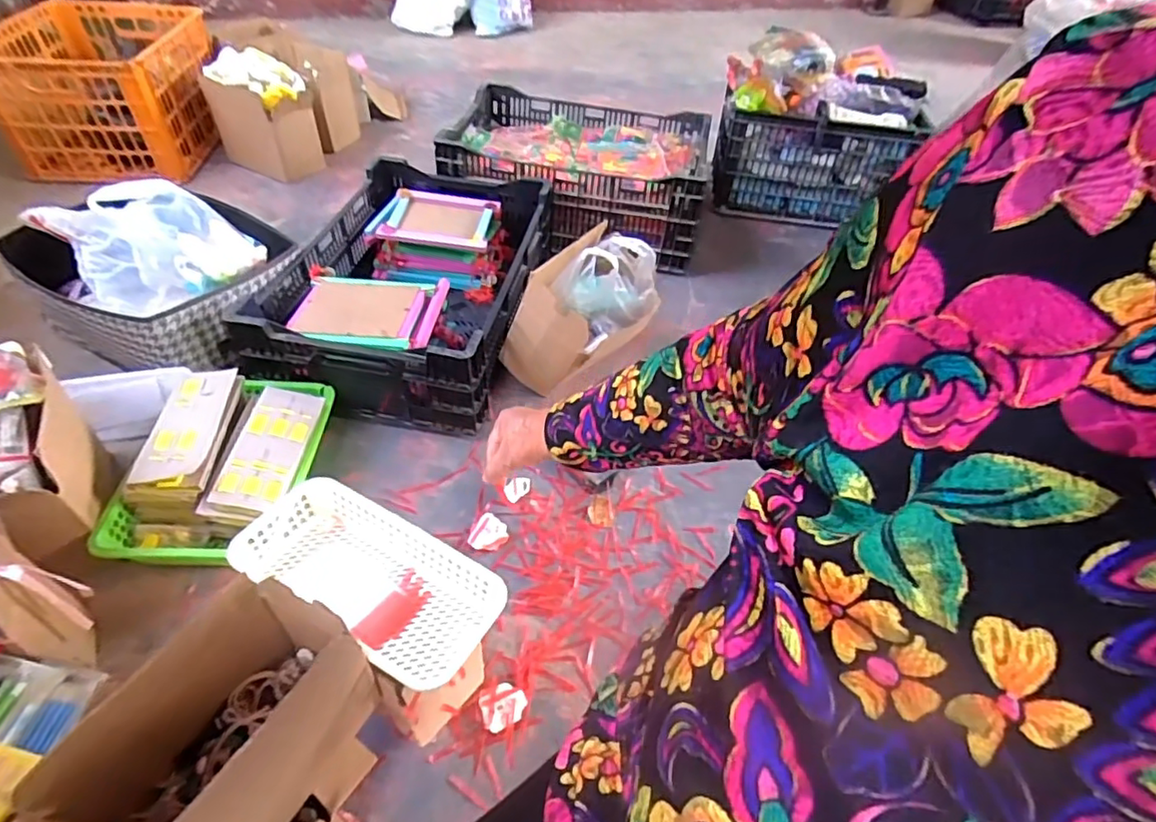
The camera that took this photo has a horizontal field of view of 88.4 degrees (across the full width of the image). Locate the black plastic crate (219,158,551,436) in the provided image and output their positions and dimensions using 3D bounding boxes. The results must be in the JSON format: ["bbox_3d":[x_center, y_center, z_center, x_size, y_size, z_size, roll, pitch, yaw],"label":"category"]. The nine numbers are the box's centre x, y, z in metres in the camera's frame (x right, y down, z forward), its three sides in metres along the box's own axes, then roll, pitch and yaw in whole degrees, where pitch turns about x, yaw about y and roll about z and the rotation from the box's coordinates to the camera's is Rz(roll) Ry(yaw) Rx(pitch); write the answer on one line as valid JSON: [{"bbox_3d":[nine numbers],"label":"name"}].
[{"bbox_3d":[-0.328,-0.269,1.181,0.446,0.173,0.626,10,47,4],"label":"black plastic crate"}]

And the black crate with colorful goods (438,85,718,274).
[{"bbox_3d":[0.003,-0.605,1.488,0.603,0.199,0.462,8,47,2],"label":"black crate with colorful goods"}]

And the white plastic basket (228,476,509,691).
[{"bbox_3d":[-0.218,0.174,0.622,0.264,0.057,0.126,25,50,17],"label":"white plastic basket"}]

